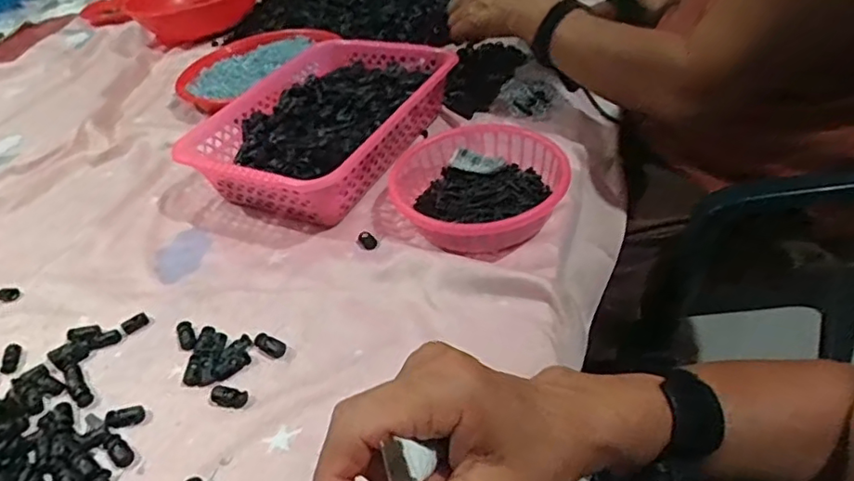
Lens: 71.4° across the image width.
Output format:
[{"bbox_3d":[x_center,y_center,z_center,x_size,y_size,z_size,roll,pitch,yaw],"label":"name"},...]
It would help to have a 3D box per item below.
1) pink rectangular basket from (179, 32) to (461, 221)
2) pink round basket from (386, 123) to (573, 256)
[{"bbox_3d":[-0.121,-0.134,0.715,0.224,0.085,0.304,18,47,29],"label":"pink rectangular basket"},{"bbox_3d":[0.050,-0.054,0.597,0.168,0.055,0.169,-5,40,4],"label":"pink round basket"}]

